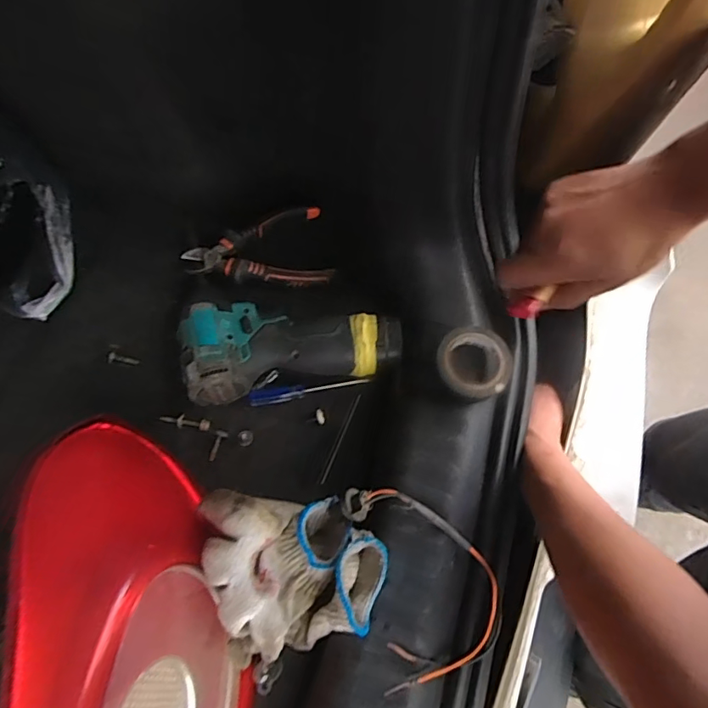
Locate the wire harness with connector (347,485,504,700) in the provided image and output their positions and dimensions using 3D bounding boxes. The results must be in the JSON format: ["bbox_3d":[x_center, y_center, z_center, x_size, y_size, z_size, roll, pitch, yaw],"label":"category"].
[{"bbox_3d":[0.055,0.163,0.384,0.097,0.014,0.142,-16,71,-6],"label":"wire harness with connector"}]

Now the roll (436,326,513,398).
[{"bbox_3d":[0.103,0.008,0.438,0.061,0.018,0.060,0,70,0],"label":"roll"}]

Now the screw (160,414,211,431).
[{"bbox_3d":[-0.159,0.064,0.479,0.048,0.005,0.012,12,70,4],"label":"screw"}]

